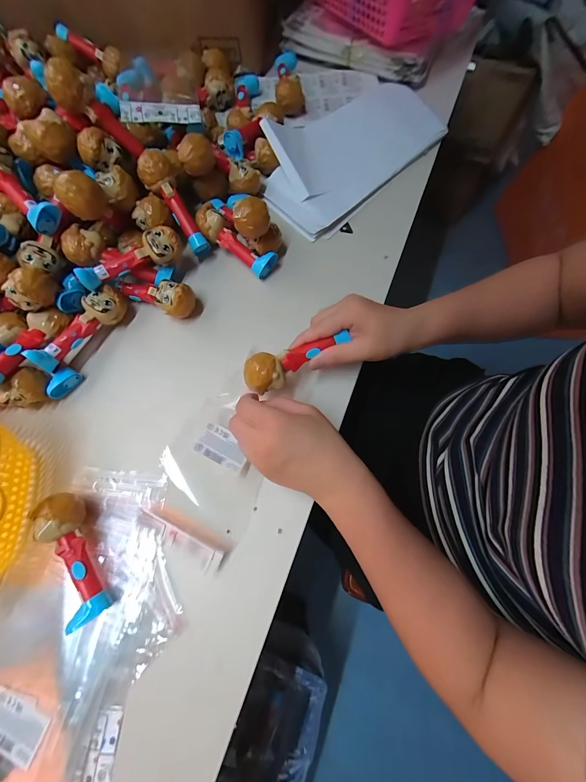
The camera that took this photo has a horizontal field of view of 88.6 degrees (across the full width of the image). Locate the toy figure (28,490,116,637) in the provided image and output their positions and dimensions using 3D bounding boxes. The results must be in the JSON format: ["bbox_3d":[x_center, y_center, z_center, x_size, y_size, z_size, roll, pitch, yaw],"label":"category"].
[{"bbox_3d":[-0.213,0.161,0.294,0.045,0.040,0.121,-32,75,-9],"label":"toy figure"}]

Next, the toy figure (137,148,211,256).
[{"bbox_3d":[-0.150,-0.239,0.386,0.041,0.033,0.121,-34,112,-10],"label":"toy figure"}]

